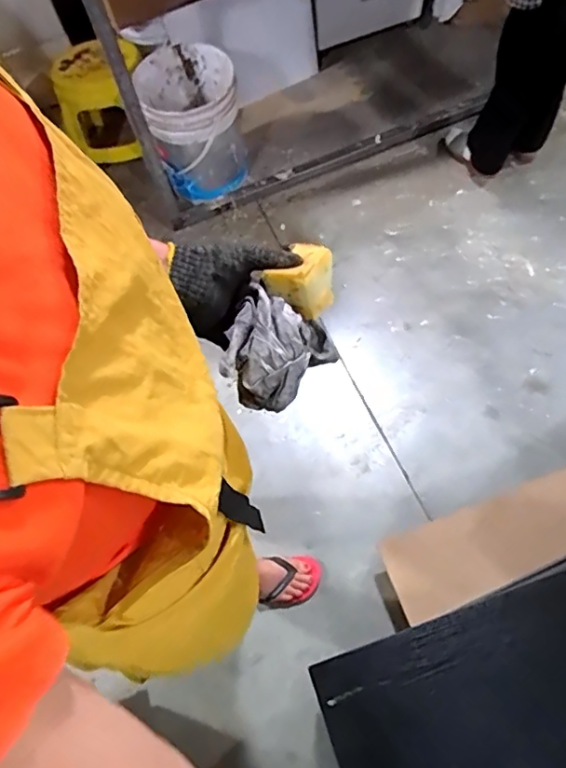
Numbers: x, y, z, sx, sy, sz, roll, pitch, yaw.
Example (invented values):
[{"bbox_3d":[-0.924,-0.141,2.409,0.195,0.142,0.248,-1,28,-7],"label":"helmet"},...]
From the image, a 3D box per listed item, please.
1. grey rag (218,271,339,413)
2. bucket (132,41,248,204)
[{"bbox_3d":[-0.001,-0.031,0.521,0.089,0.071,0.100,13,68,10],"label":"grey rag"},{"bbox_3d":[-0.284,-0.831,1.702,0.301,0.301,0.354,-13,66,-1],"label":"bucket"}]

